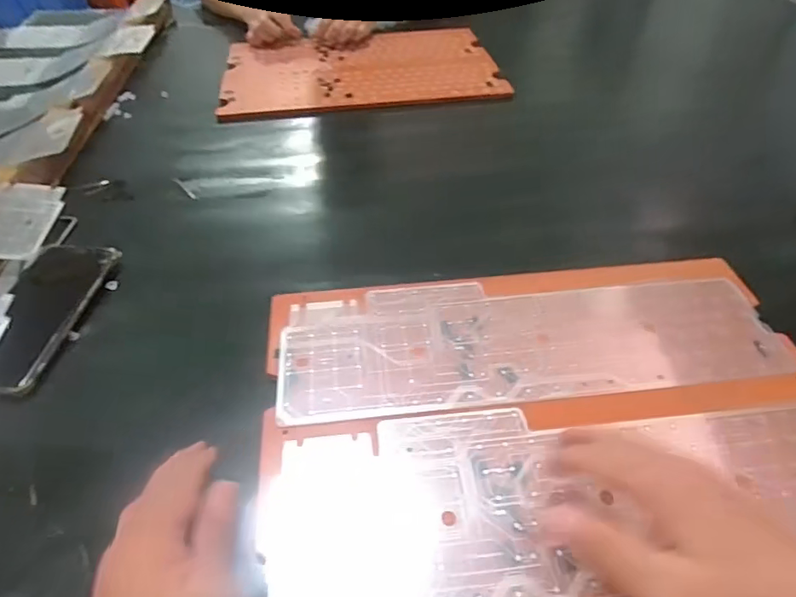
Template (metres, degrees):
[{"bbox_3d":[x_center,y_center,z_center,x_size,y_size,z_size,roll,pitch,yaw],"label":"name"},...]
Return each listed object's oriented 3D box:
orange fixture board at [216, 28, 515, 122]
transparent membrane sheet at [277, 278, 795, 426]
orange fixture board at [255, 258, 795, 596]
[{"bbox_3d":[-0.059,-0.377,0.844,0.425,0.014,0.283,-4,45,-2],"label":"orange fixture board"},{"bbox_3d":[0.108,0.031,0.440,0.405,0.006,0.125,-5,45,-3],"label":"transparent membrane sheet"},{"bbox_3d":[0.115,0.080,0.393,0.419,0.014,0.268,-6,45,-4],"label":"orange fixture board"}]

